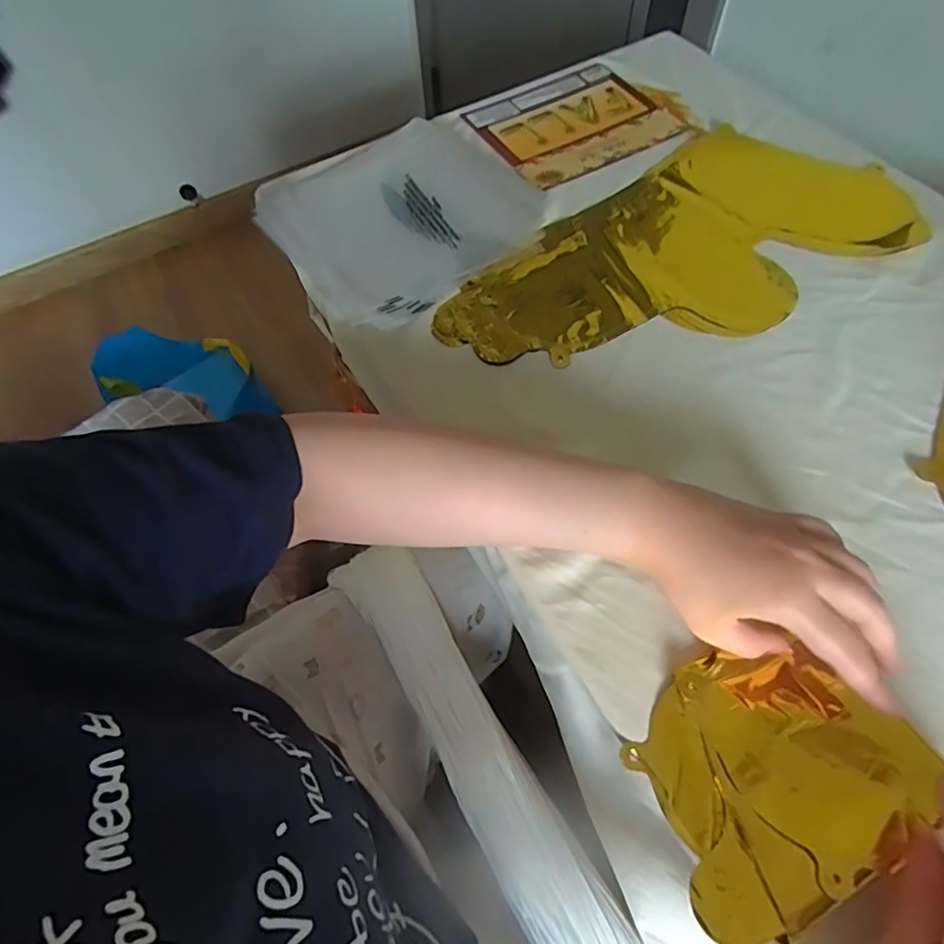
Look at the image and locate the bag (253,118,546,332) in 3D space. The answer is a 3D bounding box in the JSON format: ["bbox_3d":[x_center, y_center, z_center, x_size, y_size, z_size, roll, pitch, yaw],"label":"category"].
[{"bbox_3d":[-0.063,-0.256,0.573,0.248,0.012,0.234,-34,64,-17],"label":"bag"}]

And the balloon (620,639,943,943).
[{"bbox_3d":[0.166,0.163,0.323,0.144,0.021,0.121,-25,53,-9],"label":"balloon"}]

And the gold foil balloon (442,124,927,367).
[{"bbox_3d":[0.196,-0.198,0.535,0.440,0.005,0.213,-35,65,-17],"label":"gold foil balloon"}]

